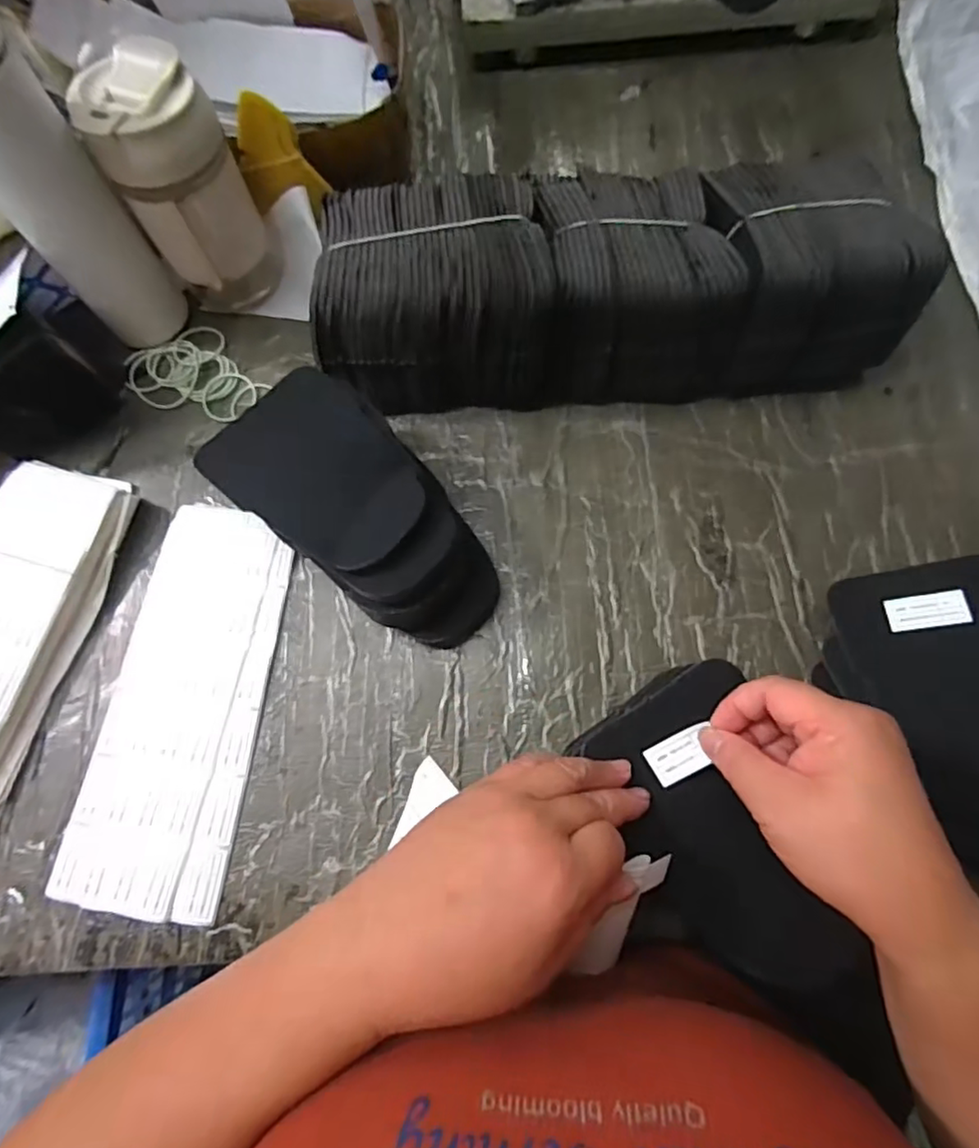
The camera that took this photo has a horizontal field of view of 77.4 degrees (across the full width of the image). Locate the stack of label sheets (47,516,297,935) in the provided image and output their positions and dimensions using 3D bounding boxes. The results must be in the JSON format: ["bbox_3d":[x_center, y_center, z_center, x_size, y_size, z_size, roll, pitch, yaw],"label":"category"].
[{"bbox_3d":[-0.205,0.080,0.409,0.103,0.009,0.263,6,74,4],"label":"stack of label sheets"}]

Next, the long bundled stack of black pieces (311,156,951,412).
[{"bbox_3d":[0.082,-0.206,0.434,0.384,0.104,0.142,-4,74,1],"label":"long bundled stack of black pieces"}]

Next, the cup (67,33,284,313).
[{"bbox_3d":[-0.213,-0.271,0.440,0.079,0.156,0.074,0,74,2],"label":"cup"}]

